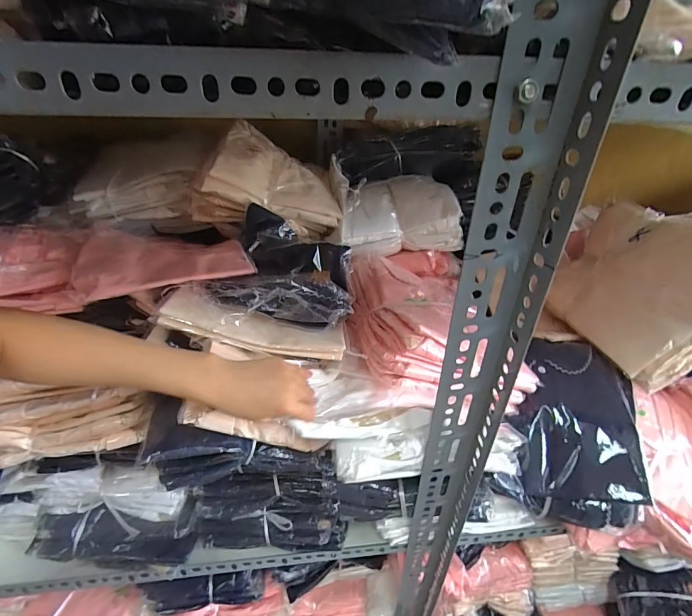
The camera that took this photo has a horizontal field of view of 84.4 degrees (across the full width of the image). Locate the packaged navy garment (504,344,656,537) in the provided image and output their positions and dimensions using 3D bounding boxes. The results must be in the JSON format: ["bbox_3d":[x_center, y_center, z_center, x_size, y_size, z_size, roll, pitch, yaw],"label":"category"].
[{"bbox_3d":[0.351,0.175,0.578,0.165,0.055,0.269,-1,64,17],"label":"packaged navy garment"}]

